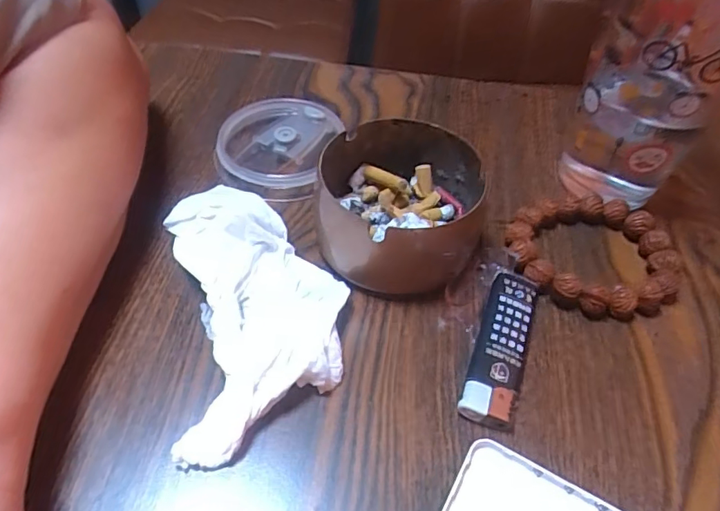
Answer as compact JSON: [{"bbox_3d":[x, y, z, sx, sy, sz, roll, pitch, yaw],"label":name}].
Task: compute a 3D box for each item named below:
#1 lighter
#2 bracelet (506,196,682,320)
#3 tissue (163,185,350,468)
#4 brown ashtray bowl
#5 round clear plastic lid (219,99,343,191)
[{"bbox_3d":[0.067,0.042,0.251,0.024,0.011,0.082,19,51,11],"label":"lighter"},{"bbox_3d":[0.126,0.000,0.288,0.086,0.015,0.074,-7,51,-10],"label":"bracelet"},{"bbox_3d":[-0.048,0.022,0.252,0.076,0.023,0.135,-8,51,-11],"label":"tissue"},{"bbox_3d":[0.021,-0.026,0.282,0.086,0.047,0.080,2,50,-3],"label":"brown ashtray bowl"},{"bbox_3d":[-0.051,-0.070,0.336,0.067,0.017,0.075,16,51,9],"label":"round clear plastic lid"}]

